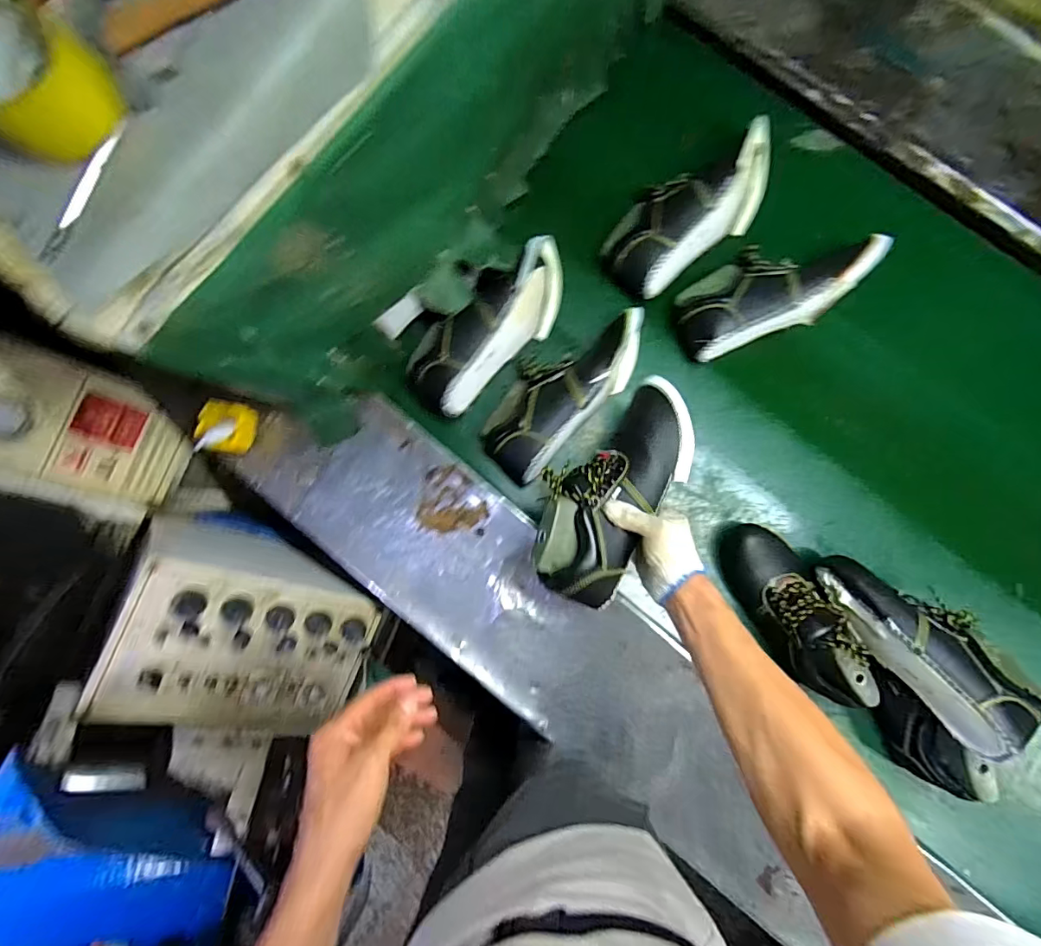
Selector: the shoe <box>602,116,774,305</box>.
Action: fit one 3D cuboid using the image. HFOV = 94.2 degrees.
[{"bbox_3d":[0.259,-0.395,0.733,0.294,0.080,0.124,-38,85,0],"label":"shoe"}]

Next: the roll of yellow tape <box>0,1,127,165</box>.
[{"bbox_3d":[-0.374,-0.299,0.376,0.089,0.048,0.097,31,88,5],"label":"roll of yellow tape"}]

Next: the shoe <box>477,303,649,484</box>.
[{"bbox_3d":[0.062,-0.129,0.724,0.301,0.095,0.134,-45,85,-1],"label":"shoe"}]

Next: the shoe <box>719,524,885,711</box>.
[{"bbox_3d":[0.389,0.195,0.690,0.102,0.101,0.265,-29,63,1],"label":"shoe"}]

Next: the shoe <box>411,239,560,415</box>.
[{"bbox_3d":[-0.040,-0.219,0.725,0.305,0.103,0.115,-43,85,-1],"label":"shoe"}]

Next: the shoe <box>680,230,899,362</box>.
[{"bbox_3d":[0.367,-0.271,0.710,0.279,0.096,0.126,-20,85,1],"label":"shoe"}]

